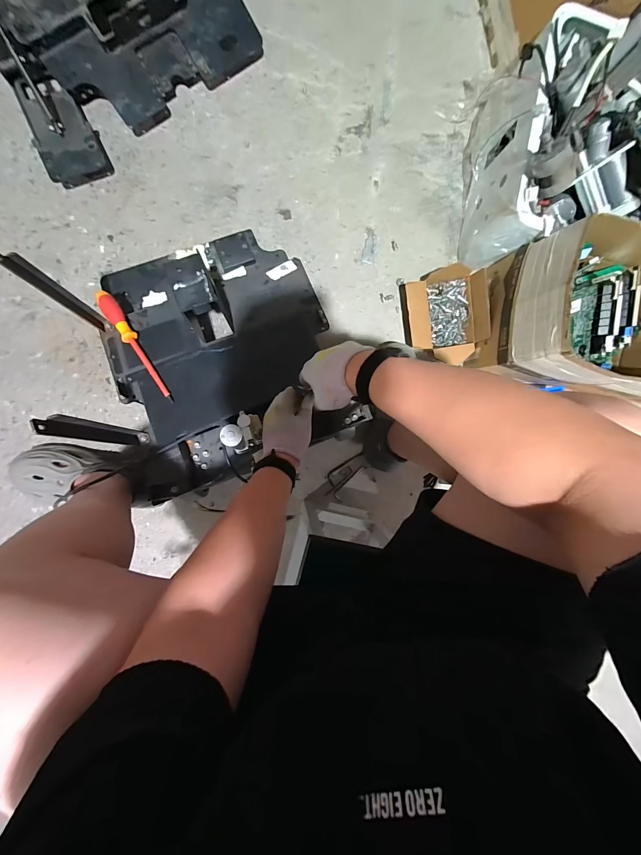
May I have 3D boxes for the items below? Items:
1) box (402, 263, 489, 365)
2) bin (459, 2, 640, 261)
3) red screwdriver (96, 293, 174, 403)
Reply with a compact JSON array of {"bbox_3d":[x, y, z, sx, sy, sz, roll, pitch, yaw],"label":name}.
[{"bbox_3d":[0.296,-0.269,0.760,0.180,0.092,0.228,-10,96,-7],"label":"box"},{"bbox_3d":[0.568,-0.575,0.657,0.384,0.309,0.385,1,95,-8],"label":"bin"},{"bbox_3d":[-0.365,-0.163,0.615,0.030,0.027,0.275,-35,86,-1],"label":"red screwdriver"}]

